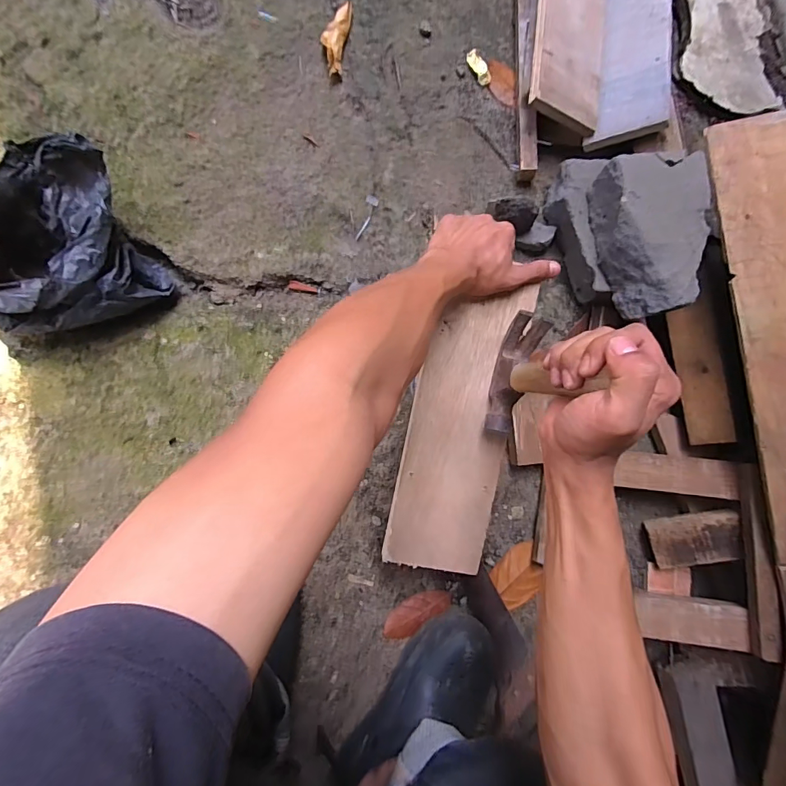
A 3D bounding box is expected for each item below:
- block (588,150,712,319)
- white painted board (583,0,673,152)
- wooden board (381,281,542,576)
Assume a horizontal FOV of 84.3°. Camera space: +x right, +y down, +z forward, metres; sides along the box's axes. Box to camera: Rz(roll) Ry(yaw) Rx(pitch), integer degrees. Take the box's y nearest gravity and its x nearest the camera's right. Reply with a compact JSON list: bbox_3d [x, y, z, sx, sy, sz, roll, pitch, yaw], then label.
[{"bbox_3d":[0.337,-0.199,0.567,0.120,0.074,0.188,-5,88,-8],"label":"block"},{"bbox_3d":[0.354,-0.543,0.638,0.097,0.020,0.353,3,83,32],"label":"white painted board"},{"bbox_3d":[0.073,0.042,0.488,0.108,0.012,0.318,11,92,-8],"label":"wooden board"}]

